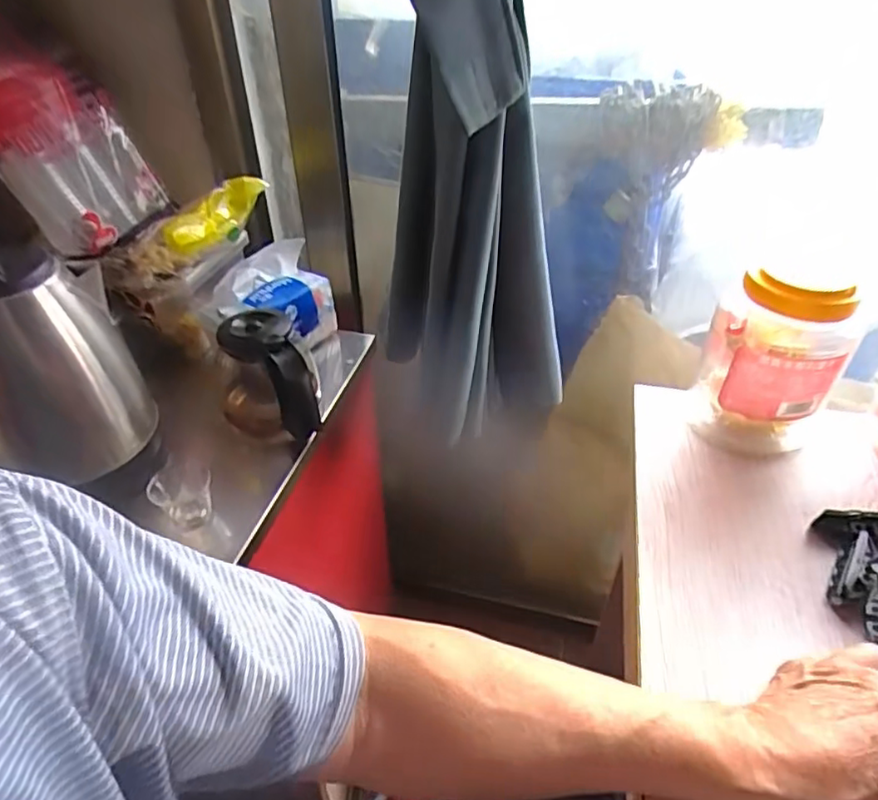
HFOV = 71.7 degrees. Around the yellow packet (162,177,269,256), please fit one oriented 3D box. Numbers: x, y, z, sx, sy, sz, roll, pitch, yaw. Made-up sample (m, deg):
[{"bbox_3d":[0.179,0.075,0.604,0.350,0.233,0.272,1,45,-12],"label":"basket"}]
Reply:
[{"bbox_3d":[-0.264,-0.213,0.715,0.051,0.048,0.181,7,40,10],"label":"yellow packet"}]

